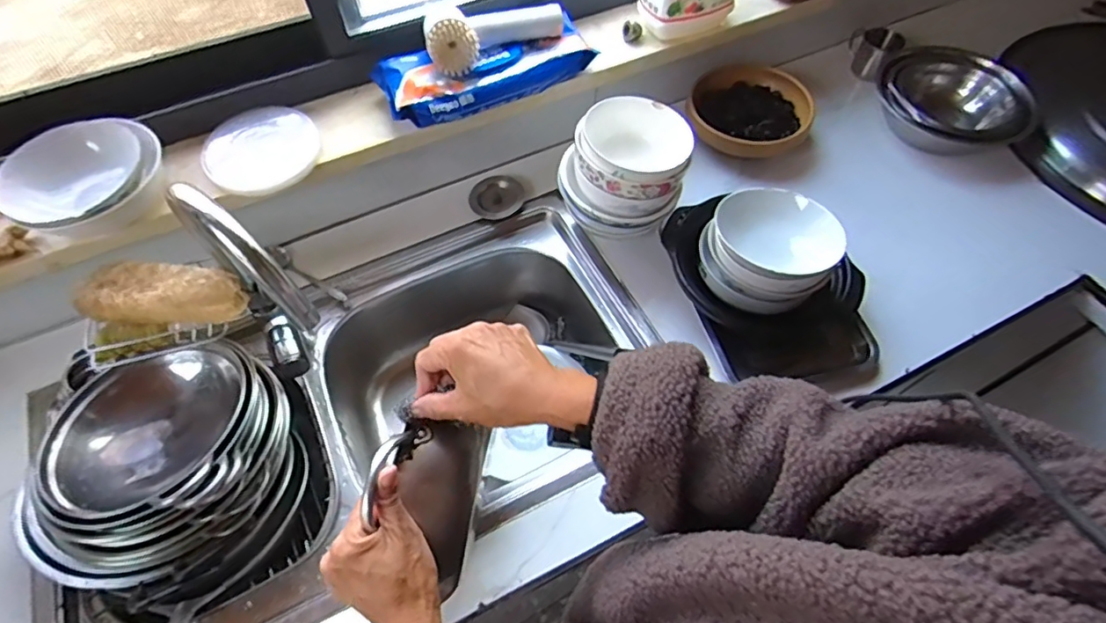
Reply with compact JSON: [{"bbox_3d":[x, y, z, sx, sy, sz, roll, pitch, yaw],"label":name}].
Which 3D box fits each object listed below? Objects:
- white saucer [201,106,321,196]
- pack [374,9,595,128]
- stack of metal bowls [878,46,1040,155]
[{"bbox_3d":[-0.387,-0.217,0.746,0.141,0.031,0.129,0,59,0],"label":"white saucer"},{"bbox_3d":[-0.091,-0.343,0.800,0.306,0.042,0.111,-20,61,-11],"label":"pack"},{"bbox_3d":[0.663,-0.345,0.940,0.227,0.090,0.213,32,64,18],"label":"stack of metal bowls"}]

